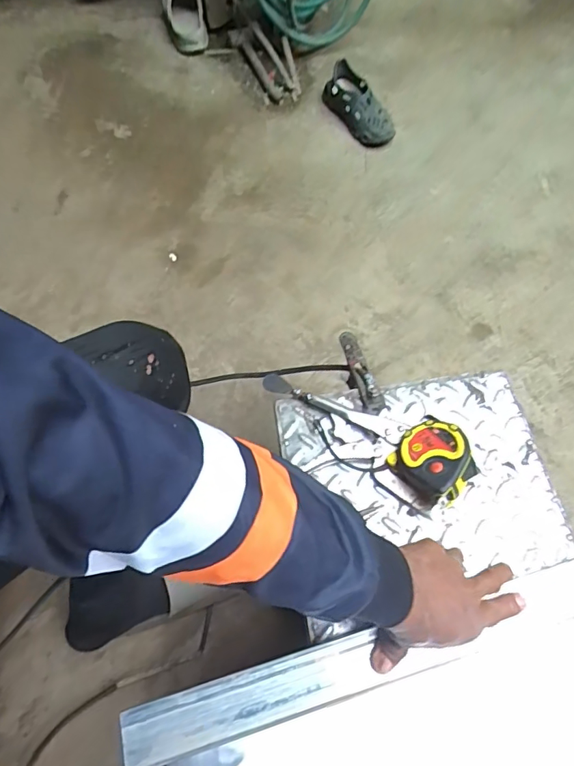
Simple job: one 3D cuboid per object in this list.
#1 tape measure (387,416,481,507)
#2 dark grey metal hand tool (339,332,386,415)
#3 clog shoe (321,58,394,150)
[{"bbox_3d":[0.164,0.086,0.525,0.079,0.046,0.081,-44,43,-11],"label":"tape measure"},{"bbox_3d":[0.096,-0.018,0.642,0.029,0.035,0.160,-8,38,-2],"label":"dark grey metal hand tool"},{"bbox_3d":[0.190,-0.746,1.289,0.114,0.077,0.279,-19,63,-8],"label":"clog shoe"}]

